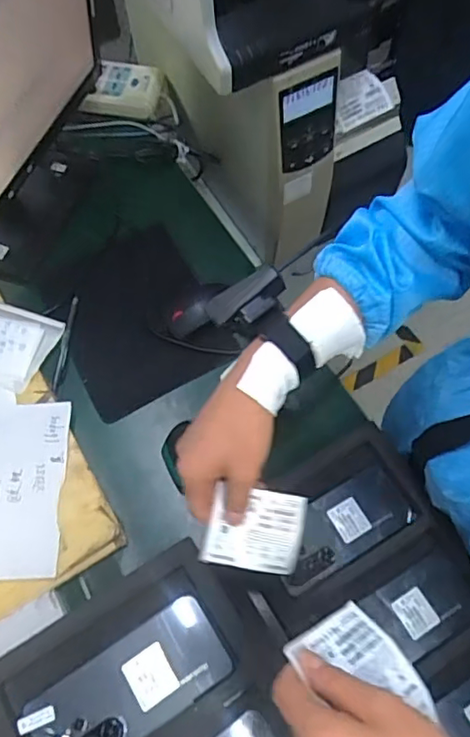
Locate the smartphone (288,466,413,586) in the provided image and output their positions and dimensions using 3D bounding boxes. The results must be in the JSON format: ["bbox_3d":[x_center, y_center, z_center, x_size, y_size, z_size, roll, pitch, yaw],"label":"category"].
[{"bbox_3d":[0.119,0.174,0.648,0.152,0.006,0.076,-27,66,-11],"label":"smartphone"}]

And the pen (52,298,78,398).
[{"bbox_3d":[-0.229,-0.032,0.771,0.013,0.014,0.145,2,64,3],"label":"pen"}]

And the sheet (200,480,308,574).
[{"bbox_3d":[0.019,0.145,0.518,0.085,0.006,0.071,12,85,-5],"label":"sheet"}]

